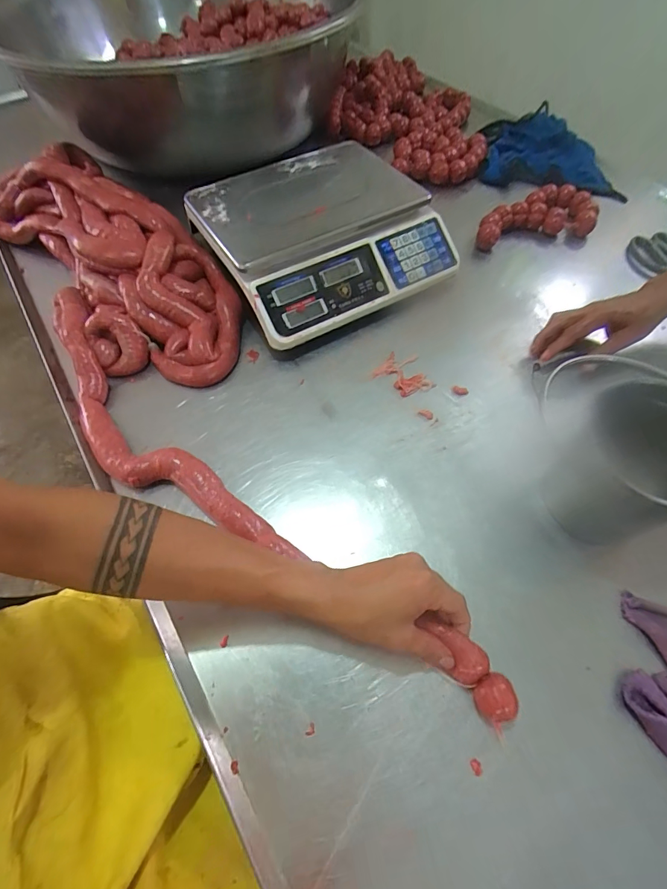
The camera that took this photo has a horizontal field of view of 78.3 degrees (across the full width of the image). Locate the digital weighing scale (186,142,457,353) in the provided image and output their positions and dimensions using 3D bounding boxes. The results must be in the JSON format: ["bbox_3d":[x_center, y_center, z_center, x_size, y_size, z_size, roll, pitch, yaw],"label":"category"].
[{"bbox_3d":[-0.017,-0.328,0.660,0.332,0.120,0.332,-27,62,-13],"label":"digital weighing scale"}]

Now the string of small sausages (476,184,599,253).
[{"bbox_3d":[0.349,-0.398,0.724,0.219,0.041,0.110,-10,60,-3],"label":"string of small sausages"}]

